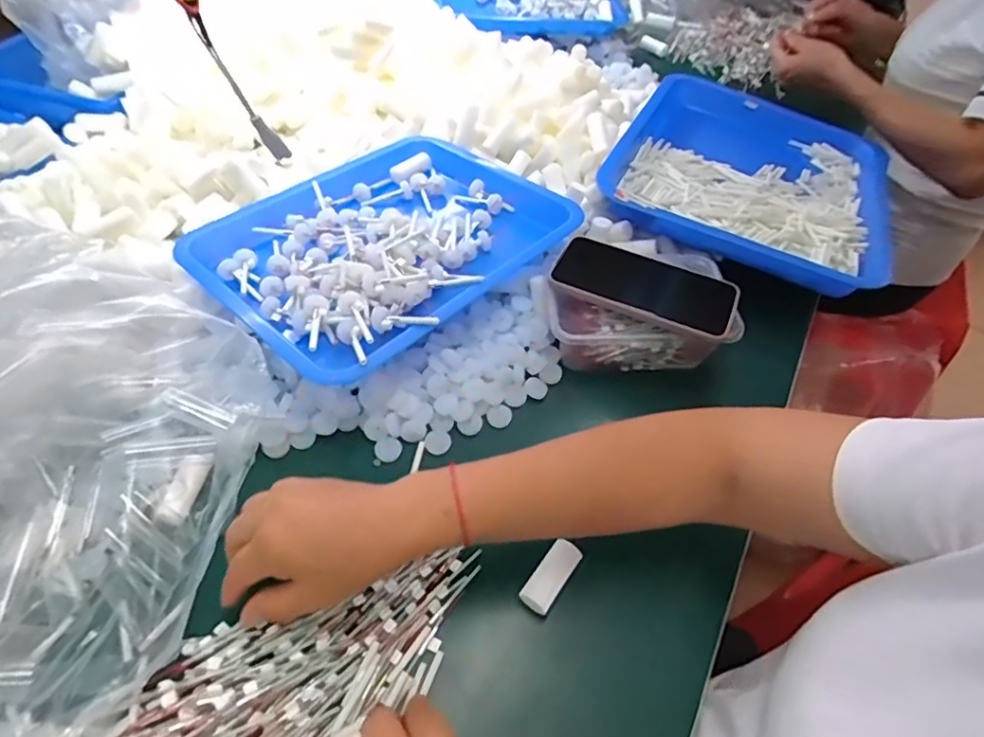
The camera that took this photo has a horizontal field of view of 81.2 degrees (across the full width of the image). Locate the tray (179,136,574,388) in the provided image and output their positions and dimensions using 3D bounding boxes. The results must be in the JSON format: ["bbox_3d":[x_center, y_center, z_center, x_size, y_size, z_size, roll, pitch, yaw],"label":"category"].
[{"bbox_3d":[-0.109,-0.126,0.575,0.269,0.057,0.331,35,56,23],"label":"tray"}]

